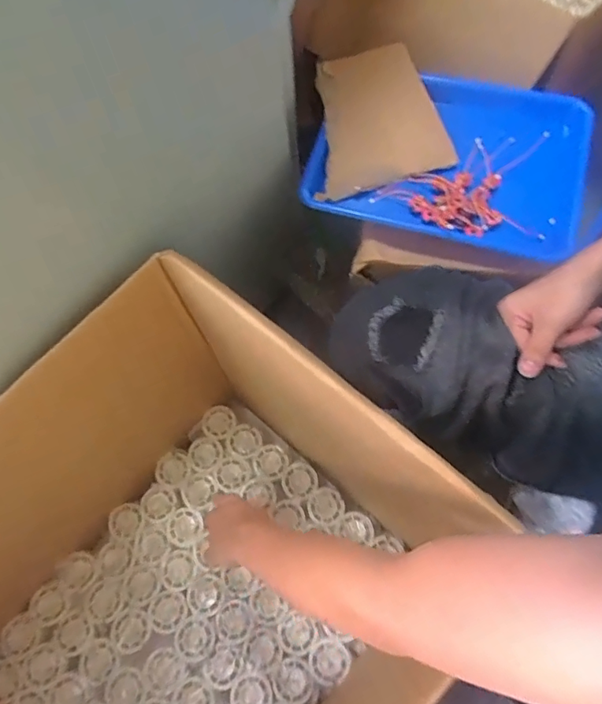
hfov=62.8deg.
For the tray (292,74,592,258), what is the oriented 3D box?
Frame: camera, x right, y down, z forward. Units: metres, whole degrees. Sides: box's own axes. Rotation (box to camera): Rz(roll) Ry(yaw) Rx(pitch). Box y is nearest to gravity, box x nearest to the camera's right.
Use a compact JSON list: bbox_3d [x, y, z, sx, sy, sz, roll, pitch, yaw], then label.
[{"bbox_3d":[0.187,-0.256,0.623,0.331,0.043,0.247,15,69,9],"label":"tray"}]

